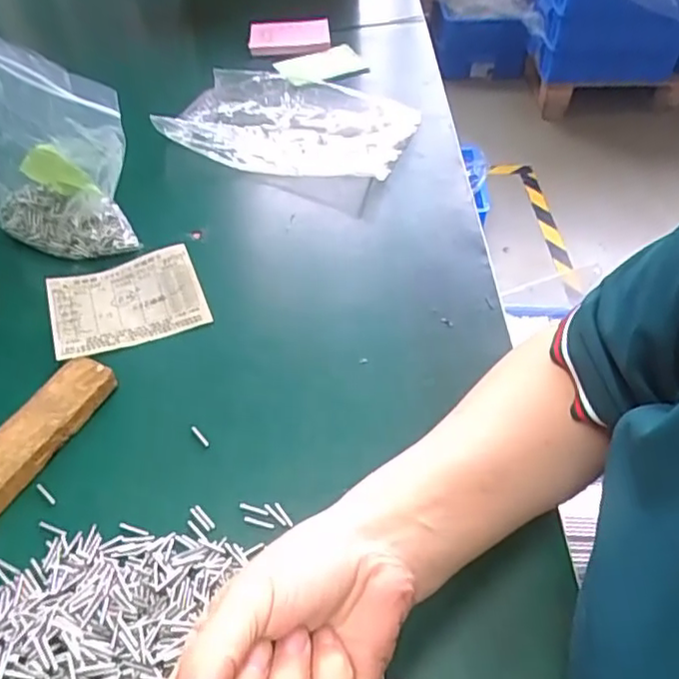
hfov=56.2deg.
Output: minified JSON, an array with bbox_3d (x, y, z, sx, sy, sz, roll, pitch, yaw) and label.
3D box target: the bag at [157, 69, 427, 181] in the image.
[{"bbox_3d":[-0.048,-0.210,0.636,0.223,0.044,0.147,15,48,12],"label":"bag"}]

